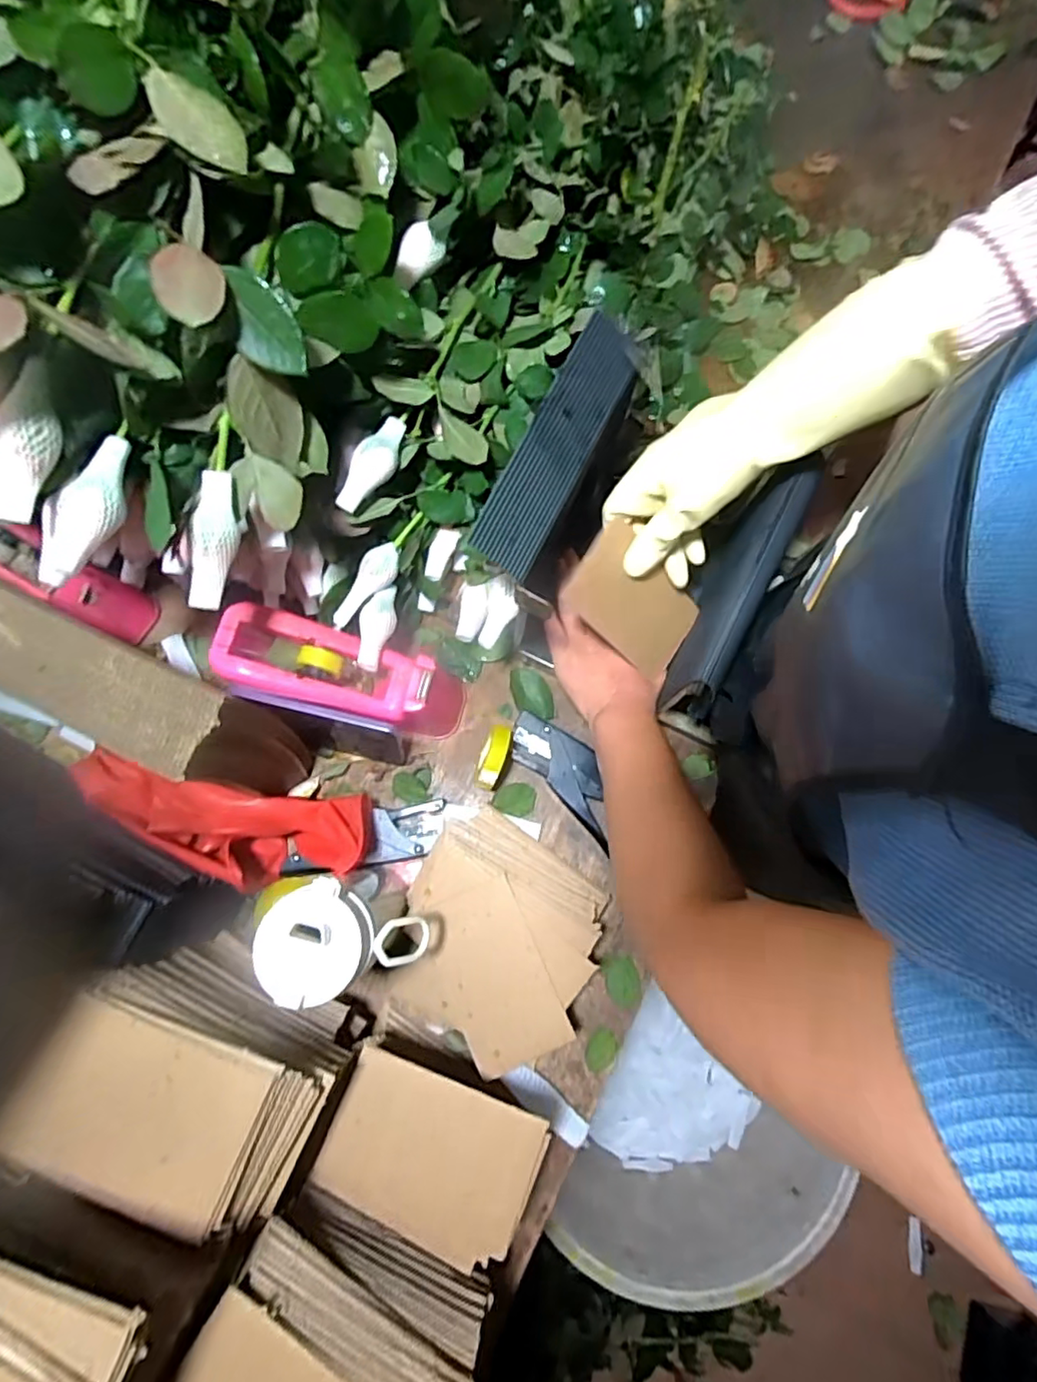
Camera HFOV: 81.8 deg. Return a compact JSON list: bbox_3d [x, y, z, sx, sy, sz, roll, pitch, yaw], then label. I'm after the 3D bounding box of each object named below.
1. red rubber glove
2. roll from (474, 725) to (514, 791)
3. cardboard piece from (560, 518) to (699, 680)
[{"bbox_3d":[-0.250,0.111,0.524,0.248,0.071,0.095,16,77,3],"label":"red rubber glove"},{"bbox_3d":[-0.022,0.062,0.551,0.028,0.053,0.060,16,77,3],"label":"roll"},{"bbox_3d":[0.099,-0.076,0.512,0.132,0.010,0.077,33,98,-32],"label":"cardboard piece"}]

